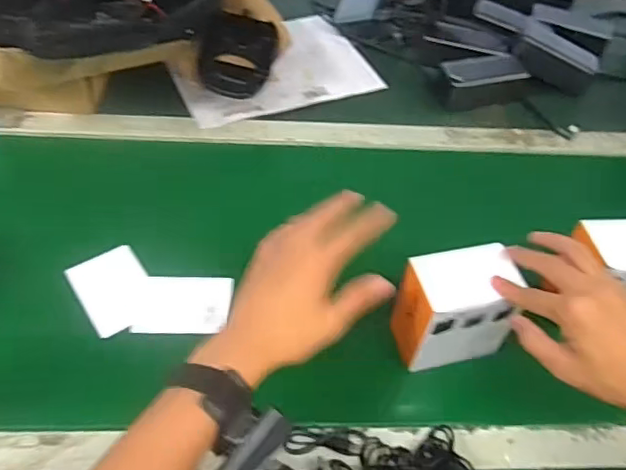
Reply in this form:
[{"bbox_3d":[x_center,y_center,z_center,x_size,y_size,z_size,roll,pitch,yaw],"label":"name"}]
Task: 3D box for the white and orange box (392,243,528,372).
[{"bbox_3d":[0.139,0.072,0.570,0.107,0.100,0.071,-8,51,-12],"label":"white and orange box"}]

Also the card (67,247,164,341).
[{"bbox_3d":[-0.212,0.058,0.624,0.074,0.006,0.097,-20,61,-35],"label":"card"}]

